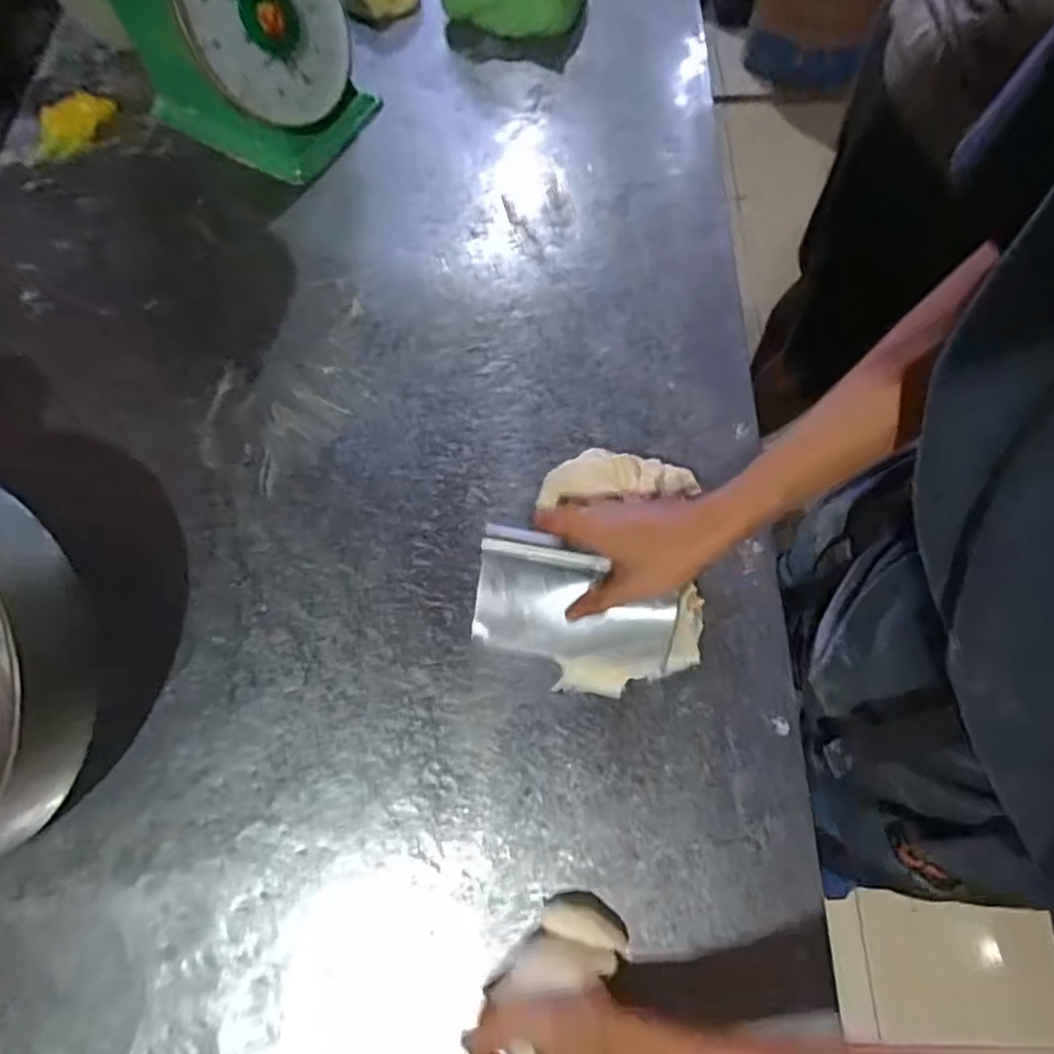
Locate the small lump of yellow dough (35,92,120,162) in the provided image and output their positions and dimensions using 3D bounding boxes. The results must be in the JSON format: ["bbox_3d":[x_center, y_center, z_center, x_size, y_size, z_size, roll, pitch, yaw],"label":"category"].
[{"bbox_3d":[-0.529,-0.469,0.753,0.102,0.027,0.059,-28,71,-11],"label":"small lump of yellow dough"}]

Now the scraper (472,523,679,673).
[{"bbox_3d":[0.040,0.059,0.486,0.161,0.020,0.097,11,111,-11],"label":"scraper"}]

